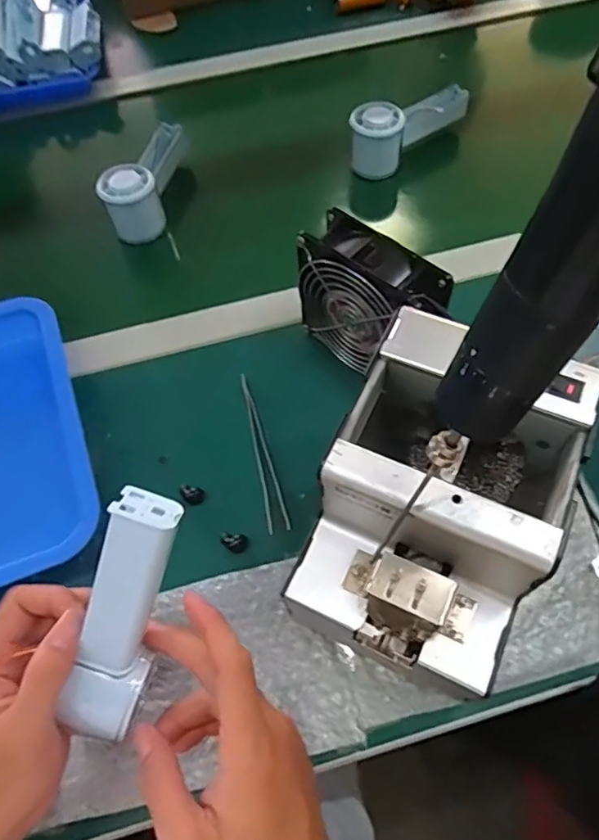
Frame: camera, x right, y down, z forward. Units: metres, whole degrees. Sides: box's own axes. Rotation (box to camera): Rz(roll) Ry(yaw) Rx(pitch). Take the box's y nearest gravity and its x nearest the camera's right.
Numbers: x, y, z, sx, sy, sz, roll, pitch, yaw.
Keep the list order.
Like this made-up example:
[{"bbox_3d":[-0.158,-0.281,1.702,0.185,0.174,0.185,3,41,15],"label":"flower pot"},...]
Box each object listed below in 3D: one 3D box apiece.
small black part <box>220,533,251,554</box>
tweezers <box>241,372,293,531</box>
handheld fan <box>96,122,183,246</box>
[{"bbox_3d":[-0.048,0.092,0.424,0.020,0.006,0.013,11,60,10],"label":"small black part"},{"bbox_3d":[-0.032,0.025,0.465,0.017,0.011,0.140,-13,59,-5],"label":"tweezers"},{"bbox_3d":[-0.165,-0.263,0.612,0.058,0.060,0.152,2,59,5],"label":"handheld fan"}]

